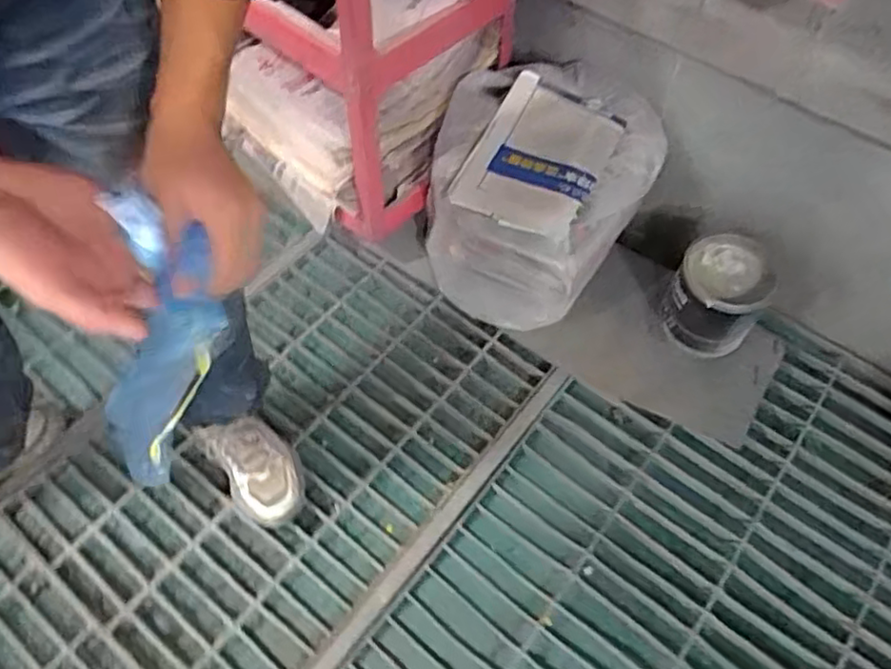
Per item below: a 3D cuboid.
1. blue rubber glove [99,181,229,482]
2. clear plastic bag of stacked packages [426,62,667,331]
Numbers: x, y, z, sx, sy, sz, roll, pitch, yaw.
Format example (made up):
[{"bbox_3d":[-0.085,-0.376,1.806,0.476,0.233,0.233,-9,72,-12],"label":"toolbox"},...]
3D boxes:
[{"bbox_3d":[-0.214,0.018,0.505,0.062,0.245,0.084,-5,53,-33],"label":"blue rubber glove"},{"bbox_3d":[0.149,-0.237,1.168,0.338,0.277,0.325,-40,68,-22],"label":"clear plastic bag of stacked packages"}]

